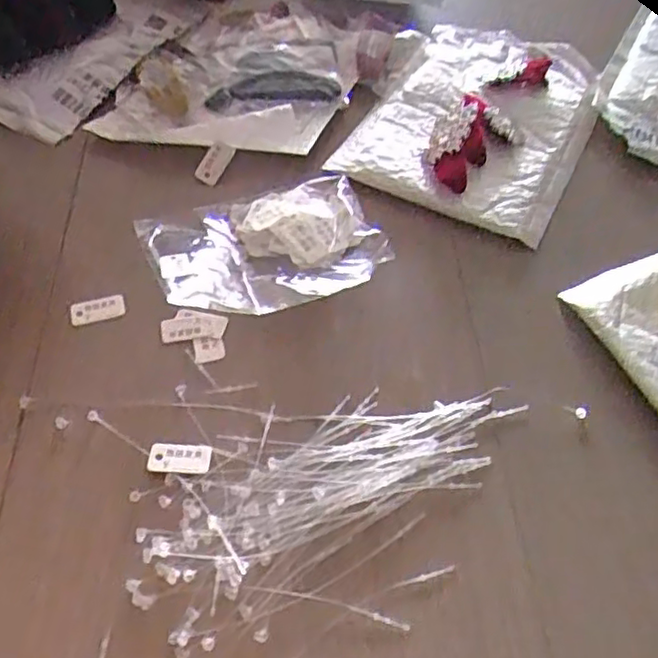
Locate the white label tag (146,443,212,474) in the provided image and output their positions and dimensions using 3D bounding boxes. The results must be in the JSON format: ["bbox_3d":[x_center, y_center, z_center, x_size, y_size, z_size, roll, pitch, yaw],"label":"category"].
[{"bbox_3d":[-0.062,0.053,0.278,0.026,0.004,0.012,2,55,1],"label":"white label tag"}]

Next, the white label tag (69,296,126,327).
[{"bbox_3d":[-0.112,-0.009,0.326,0.026,0.005,0.012,-13,56,-9],"label":"white label tag"}]

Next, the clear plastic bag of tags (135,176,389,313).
[{"bbox_3d":[-0.032,-0.044,0.333,0.109,0.024,0.080,-16,56,-12],"label":"clear plastic bag of tags"}]

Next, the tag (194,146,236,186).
[{"bbox_3d":[-0.064,-0.093,0.379,0.014,0.004,0.025,32,82,0],"label":"tag"}]

